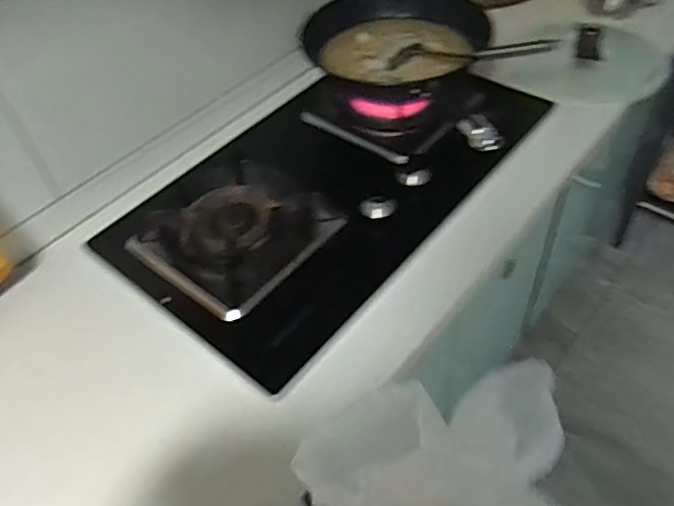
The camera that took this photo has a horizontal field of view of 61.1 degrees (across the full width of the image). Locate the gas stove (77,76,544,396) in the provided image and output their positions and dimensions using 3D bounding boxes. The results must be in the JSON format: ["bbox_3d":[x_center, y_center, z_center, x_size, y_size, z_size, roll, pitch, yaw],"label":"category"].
[{"bbox_3d":[-0.009,-0.138,0.935,0.412,0.059,0.692,30,57,28],"label":"gas stove"}]

